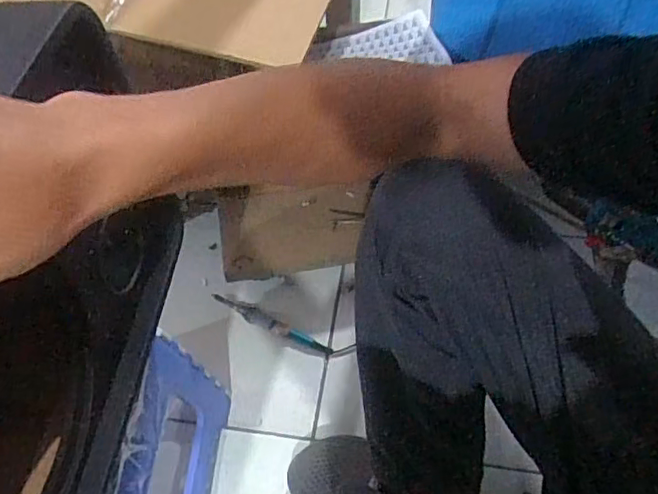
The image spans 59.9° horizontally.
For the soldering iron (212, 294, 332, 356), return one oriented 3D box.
[{"bbox_3d":[-0.086,0.117,0.873,0.200,0.032,0.033,26,58,21],"label":"soldering iron"}]

